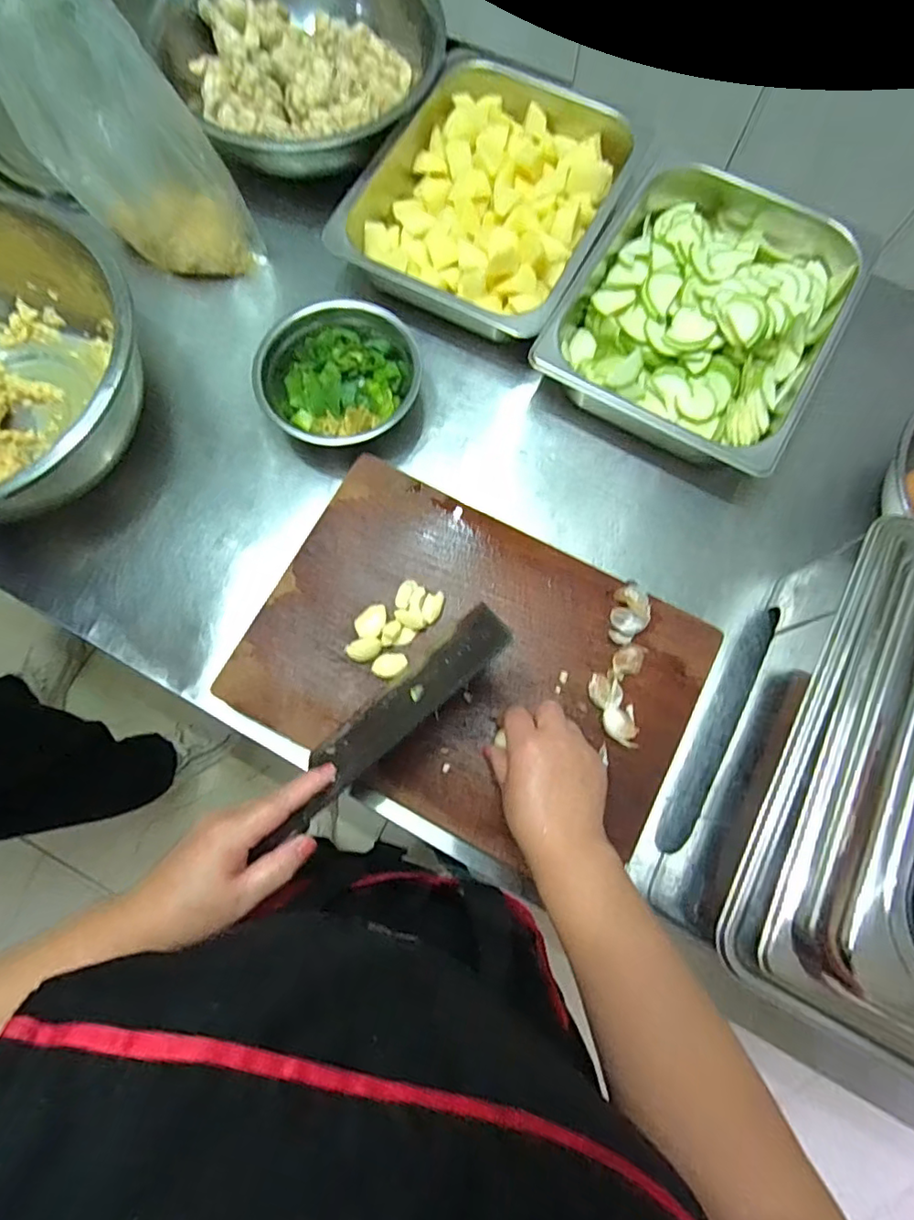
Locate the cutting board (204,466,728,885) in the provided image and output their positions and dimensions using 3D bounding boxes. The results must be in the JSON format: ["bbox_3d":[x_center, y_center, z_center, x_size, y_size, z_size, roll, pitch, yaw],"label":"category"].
[{"bbox_3d":[0.014,0.047,0.518,0.389,0.017,0.273,27,77,7],"label":"cutting board"}]

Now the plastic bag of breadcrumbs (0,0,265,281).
[{"bbox_3d":[-0.312,-0.441,0.548,0.160,0.238,0.063,-11,76,-3],"label":"plastic bag of breadcrumbs"}]

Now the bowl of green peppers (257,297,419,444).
[{"bbox_3d":[-0.121,-0.246,0.597,0.161,0.064,0.150,0,76,0],"label":"bowl of green peppers"}]

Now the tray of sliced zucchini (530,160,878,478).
[{"bbox_3d":[0.269,-0.321,0.607,0.263,0.075,0.332,30,78,7],"label":"tray of sliced zucchini"}]

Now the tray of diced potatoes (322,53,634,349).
[{"bbox_3d":[0.042,-0.478,0.646,0.272,0.056,0.328,25,77,6],"label":"tray of diced potatoes"}]

